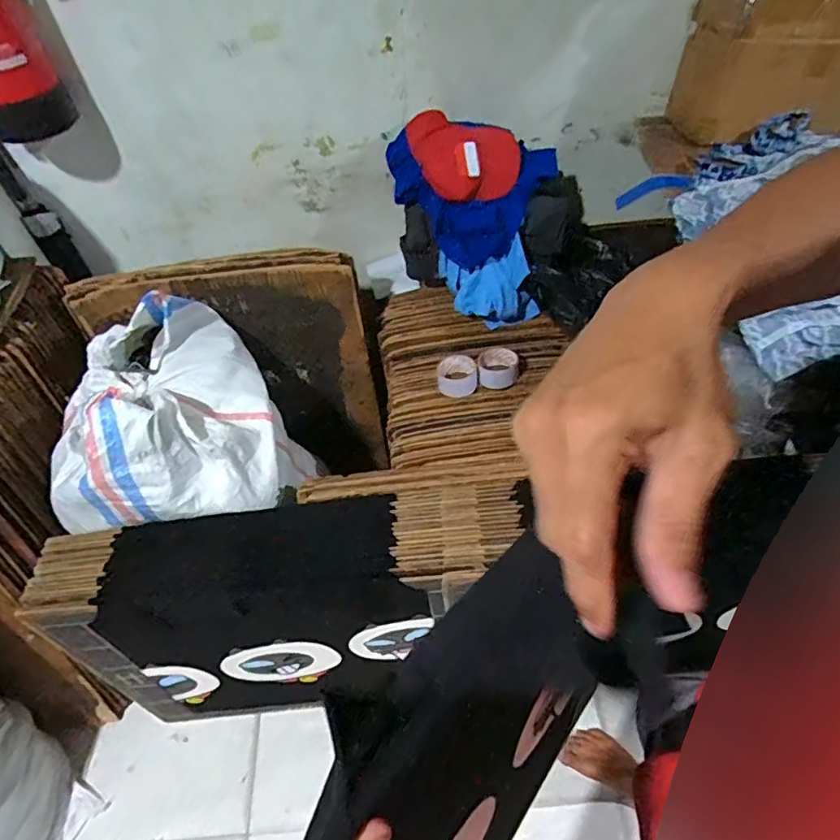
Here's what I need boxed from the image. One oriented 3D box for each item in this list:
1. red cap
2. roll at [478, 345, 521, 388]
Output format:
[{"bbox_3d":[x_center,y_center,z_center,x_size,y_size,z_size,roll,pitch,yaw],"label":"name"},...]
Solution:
[{"bbox_3d":[0.093,-0.557,1.169,0.249,0.157,0.082,6,33,-9],"label":"red cap"},{"bbox_3d":[0.166,-0.114,1.148,0.085,0.041,0.098,7,52,7],"label":"roll"}]

